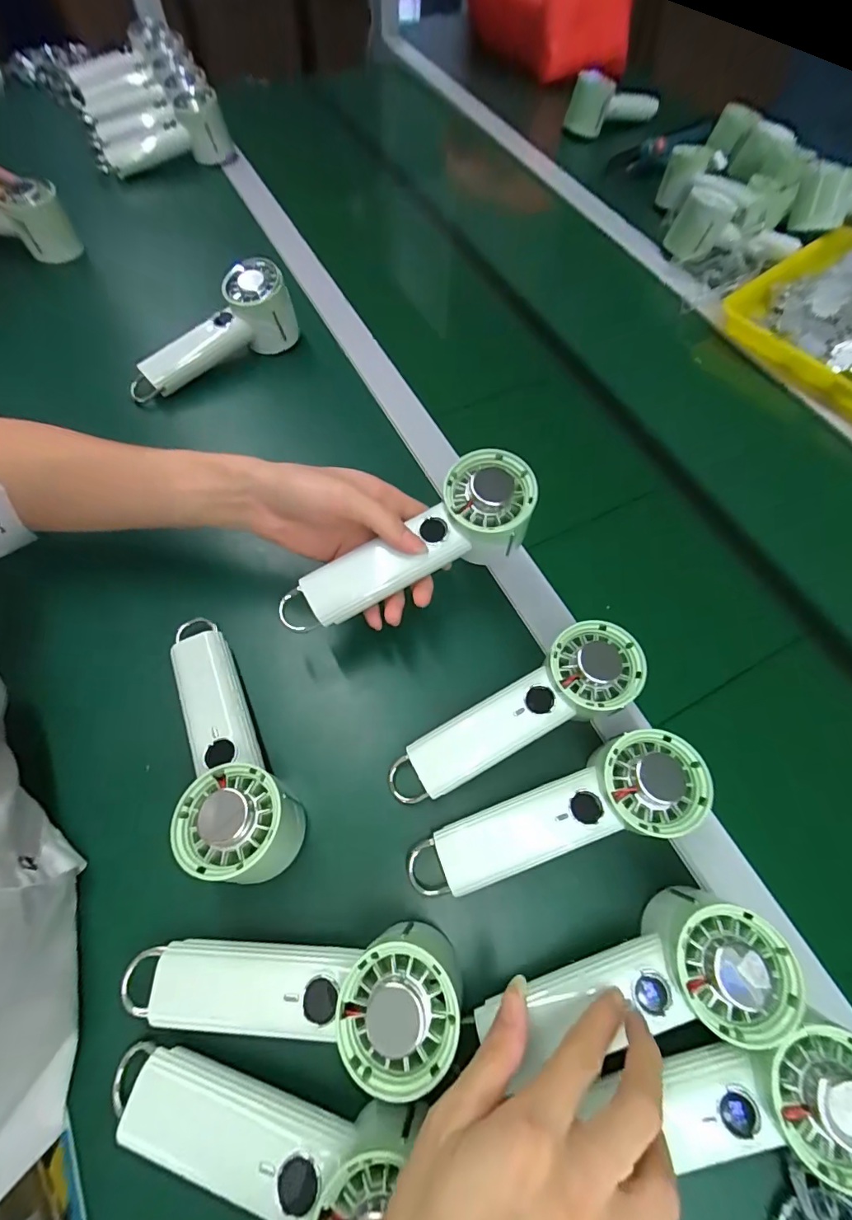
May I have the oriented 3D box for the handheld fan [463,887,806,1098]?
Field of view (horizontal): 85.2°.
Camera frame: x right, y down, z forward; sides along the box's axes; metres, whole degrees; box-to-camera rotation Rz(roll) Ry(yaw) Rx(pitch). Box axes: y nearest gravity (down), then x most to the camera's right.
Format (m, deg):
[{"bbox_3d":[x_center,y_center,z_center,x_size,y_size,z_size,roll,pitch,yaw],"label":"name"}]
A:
[{"bbox_3d":[0.113,0.218,0.270,0.182,0.034,0.063,-20,66,10],"label":"handheld fan"}]

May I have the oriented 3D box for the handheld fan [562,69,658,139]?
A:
[{"bbox_3d":[0.283,-0.772,0.717,0.181,0.073,0.046,-17,66,-23],"label":"handheld fan"}]

